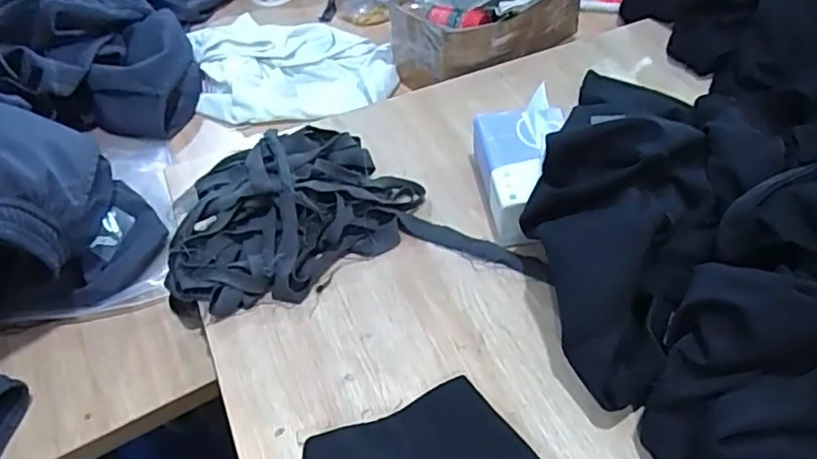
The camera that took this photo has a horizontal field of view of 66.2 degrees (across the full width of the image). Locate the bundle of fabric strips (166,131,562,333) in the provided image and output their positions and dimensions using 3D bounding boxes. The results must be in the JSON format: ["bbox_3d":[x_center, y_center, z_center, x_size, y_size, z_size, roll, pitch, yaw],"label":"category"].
[{"bbox_3d":[-0.050,-0.016,0.543,0.316,0.062,0.161,-3,48,1],"label":"bundle of fabric strips"}]

